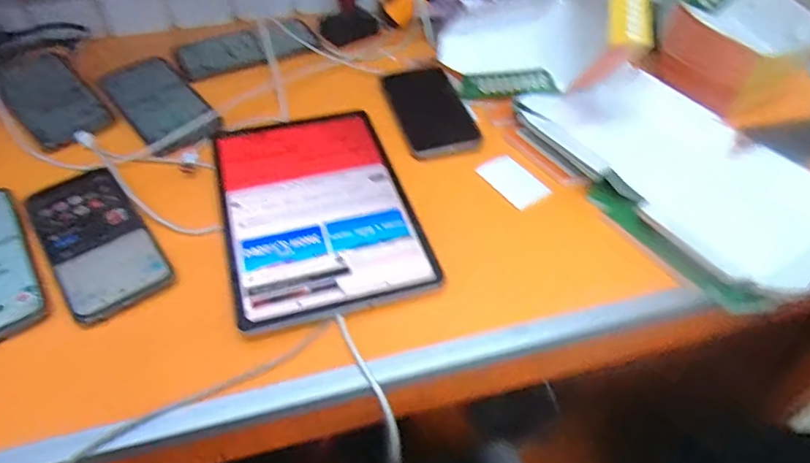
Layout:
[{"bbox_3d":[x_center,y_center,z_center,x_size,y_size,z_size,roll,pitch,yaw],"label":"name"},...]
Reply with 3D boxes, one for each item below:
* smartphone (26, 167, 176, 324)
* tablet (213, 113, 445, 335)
[{"bbox_3d":[-0.266,0.003,0.480,0.077,0.006,0.165,-31,56,-24],"label":"smartphone"},{"bbox_3d":[-0.080,-0.029,0.509,0.162,0.008,0.243,-13,50,-11],"label":"tablet"}]

